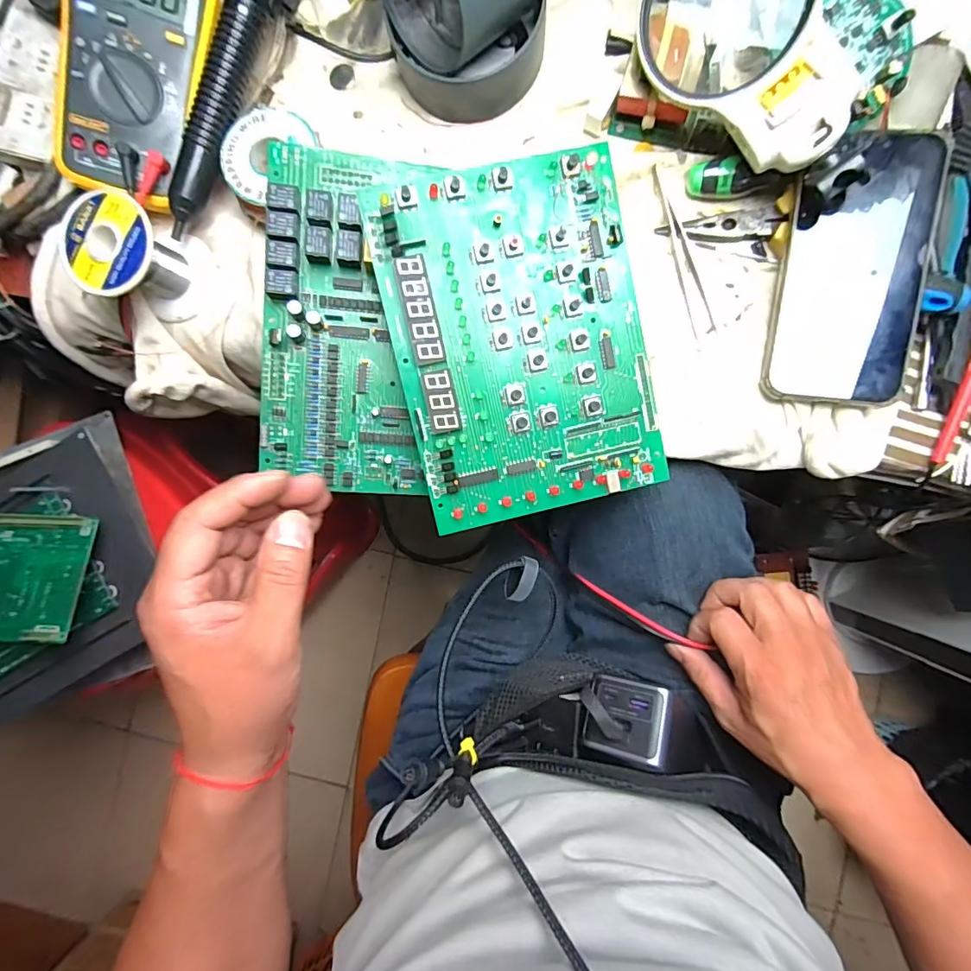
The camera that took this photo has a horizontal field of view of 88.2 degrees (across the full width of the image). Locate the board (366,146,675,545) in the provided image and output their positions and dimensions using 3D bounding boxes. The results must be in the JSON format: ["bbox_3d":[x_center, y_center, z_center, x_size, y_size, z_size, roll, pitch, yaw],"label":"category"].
[{"bbox_3d":[0.024,-0.090,0.317,0.155,0.009,0.213,-13,98,-4],"label":"board"}]

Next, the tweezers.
[{"bbox_3d":[0.136,-0.159,0.340,0.014,0.008,0.117,-14,89,4],"label":"tweezers"}]

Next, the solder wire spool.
[{"bbox_3d":[-0.239,-0.156,0.351,0.059,0.069,0.065,29,92,4],"label":"solder wire spool"}]

